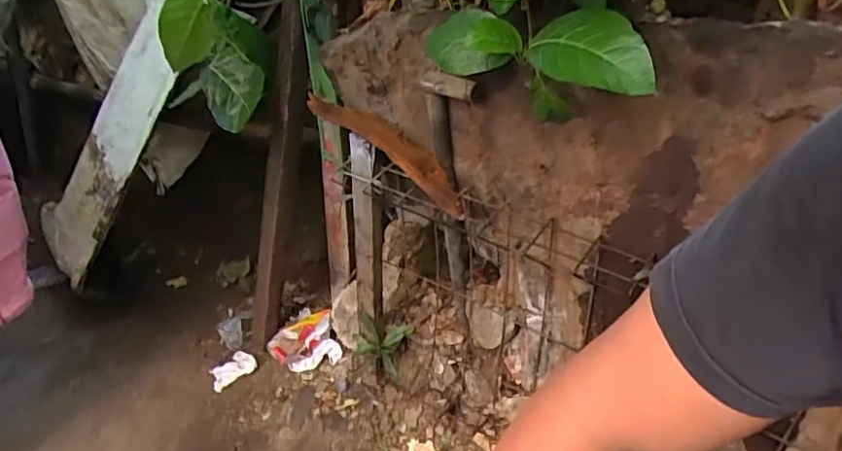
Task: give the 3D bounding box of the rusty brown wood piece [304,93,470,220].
[{"bbox_3d":[-0.067,-0.149,1.093,0.401,0.066,0.080,37,43,18],"label":"rusty brown wood piece"}]

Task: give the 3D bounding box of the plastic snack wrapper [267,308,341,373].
[{"bbox_3d":[-0.325,0.323,1.606,0.193,0.109,0.151,-3,32,-11],"label":"plastic snack wrapper"}]

